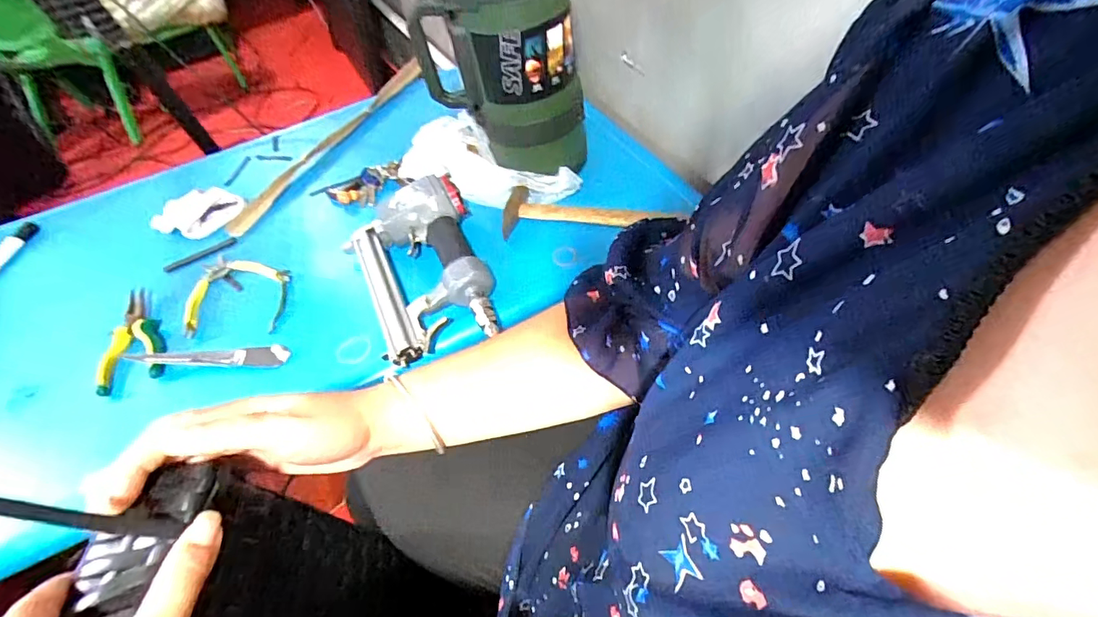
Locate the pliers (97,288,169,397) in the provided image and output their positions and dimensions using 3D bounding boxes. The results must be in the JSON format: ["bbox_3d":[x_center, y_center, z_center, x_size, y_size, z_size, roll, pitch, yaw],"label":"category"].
[{"bbox_3d":[-0.505,0.034,0.564,0.068,0.015,0.146,-28,53,-17],"label":"pliers"}]

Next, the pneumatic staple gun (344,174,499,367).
[{"bbox_3d":[-0.159,-0.051,0.570,0.157,0.066,0.243,-18,51,-10],"label":"pneumatic staple gun"}]

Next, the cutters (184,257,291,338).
[{"bbox_3d":[-0.399,-0.022,0.612,0.127,0.010,0.127,-6,50,0],"label":"cutters"}]

